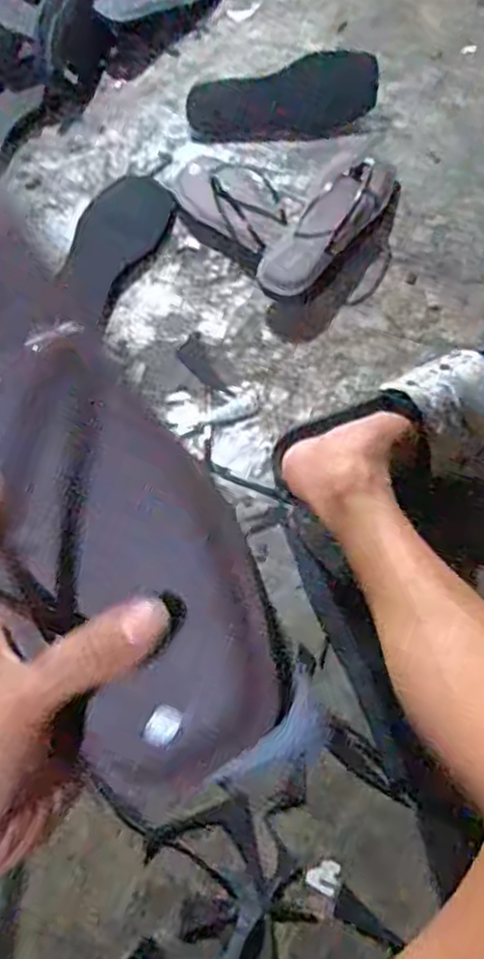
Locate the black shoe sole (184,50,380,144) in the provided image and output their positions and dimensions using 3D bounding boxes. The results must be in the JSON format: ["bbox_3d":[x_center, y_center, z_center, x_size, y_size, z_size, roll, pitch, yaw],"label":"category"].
[{"bbox_3d":[0.054,-0.523,0.995,0.259,0.023,0.104,-4,93,9],"label":"black shoe sole"}]

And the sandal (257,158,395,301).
[{"bbox_3d":[0.106,-0.307,0.863,0.070,0.048,0.247,33,69,20],"label":"sandal"}]

